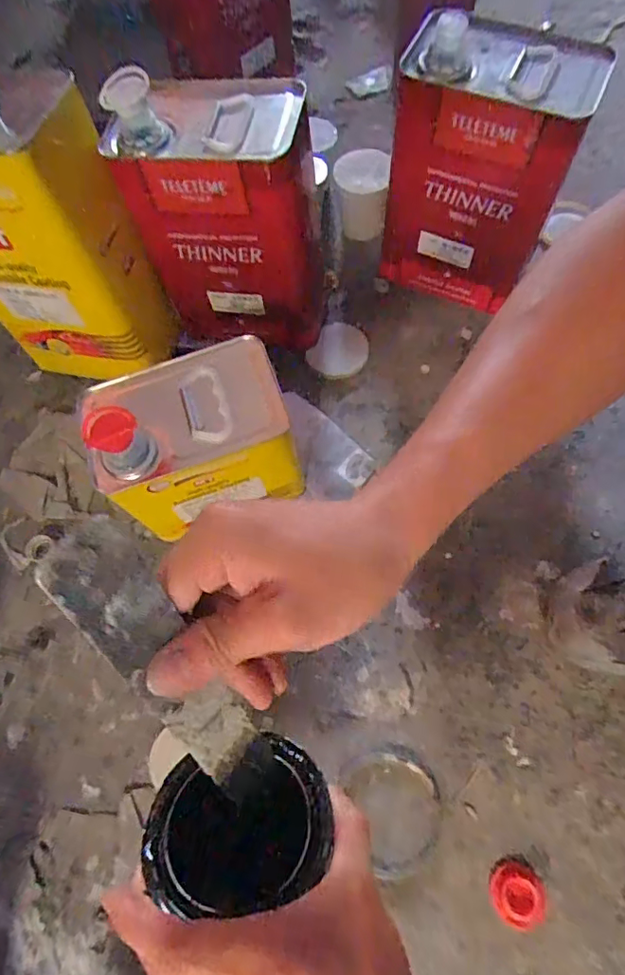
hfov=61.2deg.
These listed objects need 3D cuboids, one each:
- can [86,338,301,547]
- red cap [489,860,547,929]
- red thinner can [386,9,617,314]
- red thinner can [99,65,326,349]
[{"bbox_3d":[-0.110,-0.046,0.522,0.172,0.181,0.117,-17,67,-3],"label":"can"},{"bbox_3d":[0.173,0.344,0.447,0.045,0.008,0.045,-2,67,4],"label":"red cap"},{"bbox_3d":[0.178,-0.339,0.589,0.181,0.248,0.094,14,69,10],"label":"red thinner can"},{"bbox_3d":[-0.088,-0.282,0.573,0.184,0.258,0.108,-1,67,4],"label":"red thinner can"}]

